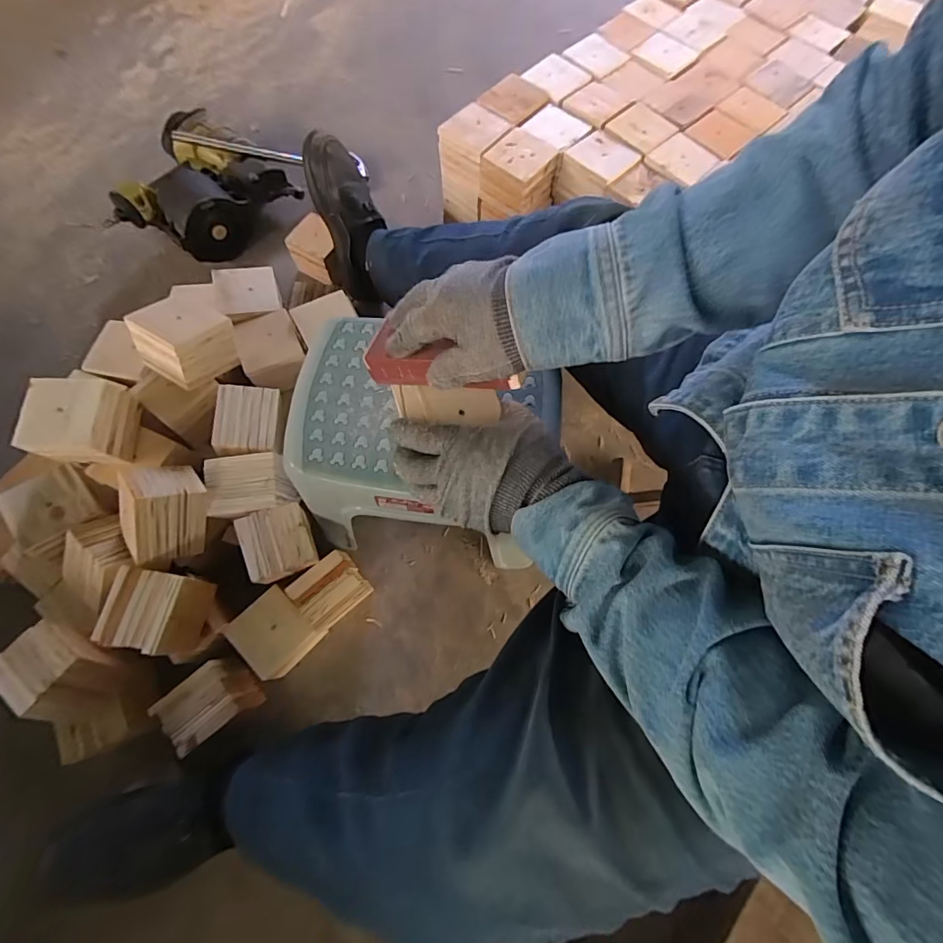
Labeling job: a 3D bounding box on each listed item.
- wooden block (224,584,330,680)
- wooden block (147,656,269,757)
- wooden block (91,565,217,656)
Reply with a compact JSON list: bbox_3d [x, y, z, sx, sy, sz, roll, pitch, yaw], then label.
[{"bbox_3d":[-0.286,0.240,0.696,0.102,0.089,0.098,-39,76,-13],"label":"wooden block"},{"bbox_3d":[-0.367,0.327,0.661,0.103,0.098,0.086,-37,76,-13],"label":"wooden block"},{"bbox_3d":[-0.405,0.182,0.606,0.092,0.091,0.099,10,71,2],"label":"wooden block"}]

